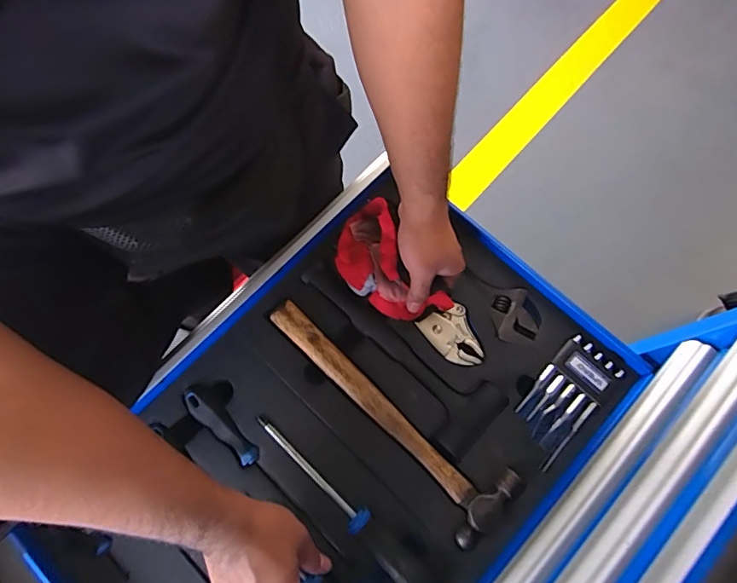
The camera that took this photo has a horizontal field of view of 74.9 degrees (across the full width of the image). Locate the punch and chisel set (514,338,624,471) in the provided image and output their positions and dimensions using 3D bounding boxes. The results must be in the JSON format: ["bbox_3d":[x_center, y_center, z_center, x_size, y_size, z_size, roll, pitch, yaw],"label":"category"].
[{"bbox_3d":[0.220,0.119,0.545,0.068,0.017,0.136,42,78,11],"label":"punch and chisel set"}]

